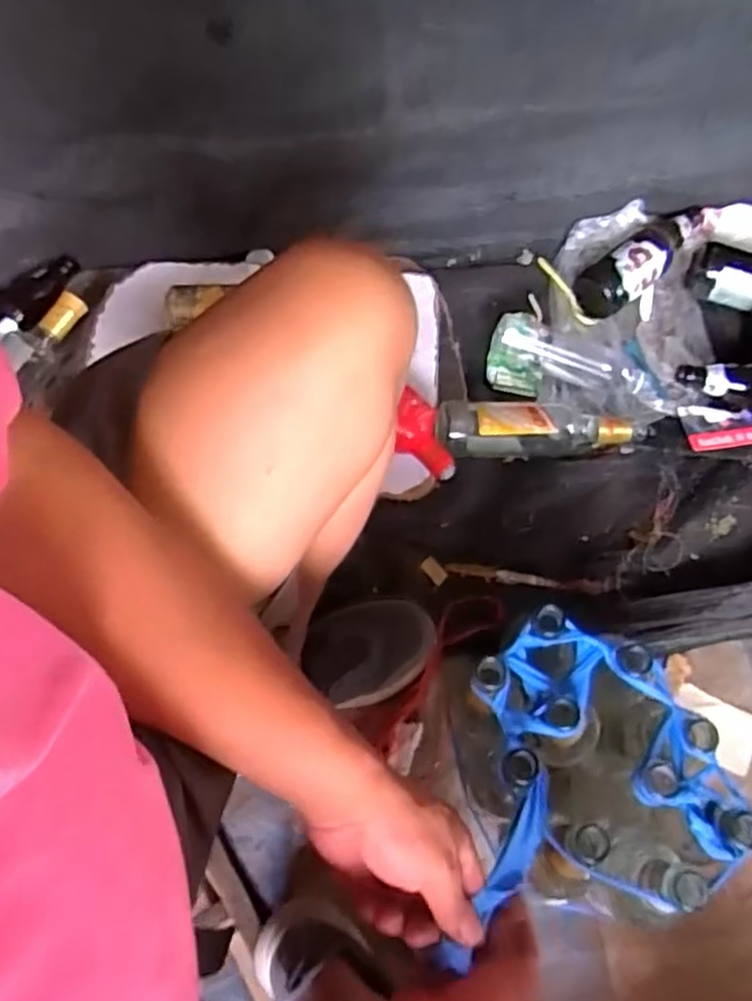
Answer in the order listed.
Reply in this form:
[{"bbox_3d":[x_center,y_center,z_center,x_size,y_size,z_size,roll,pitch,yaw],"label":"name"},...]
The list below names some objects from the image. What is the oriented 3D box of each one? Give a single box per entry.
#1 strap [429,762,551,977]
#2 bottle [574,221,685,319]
[{"bbox_3d":[0.086,0.252,0.488,0.027,0.016,0.144,36,54,14],"label":"strap"},{"bbox_3d":[0.371,-0.337,1.002,0.195,0.067,0.070,-34,71,-14],"label":"bottle"}]

